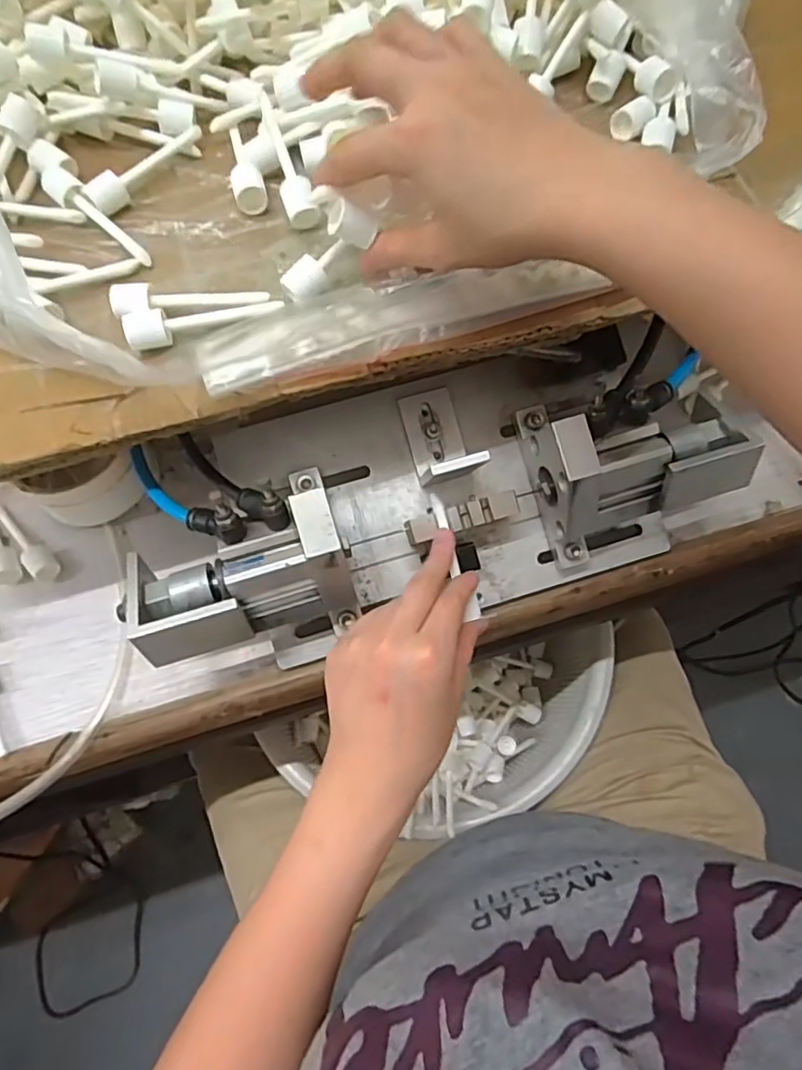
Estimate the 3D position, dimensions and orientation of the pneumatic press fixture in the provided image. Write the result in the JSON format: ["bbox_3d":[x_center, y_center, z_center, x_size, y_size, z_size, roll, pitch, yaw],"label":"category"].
[{"bbox_3d":[0.024,-0.027,0.388,0.376,0.097,0.145,-13,71,-5],"label":"pneumatic press fixture"}]

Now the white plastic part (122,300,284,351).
[{"bbox_3d":[-0.105,-0.117,0.322,0.081,0.016,0.019,-19,72,-7],"label":"white plastic part"}]

